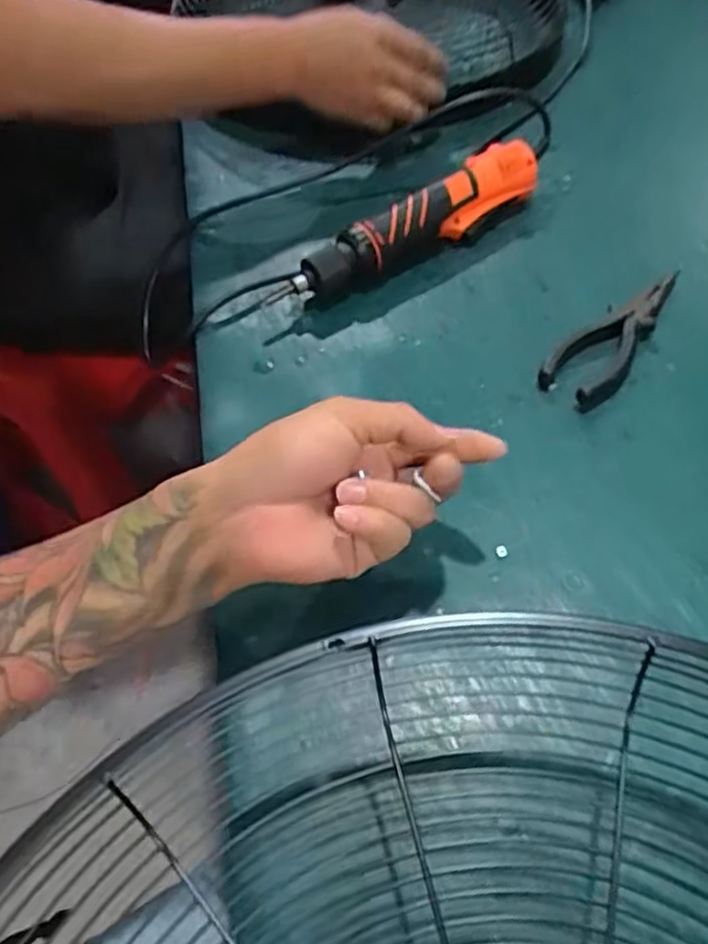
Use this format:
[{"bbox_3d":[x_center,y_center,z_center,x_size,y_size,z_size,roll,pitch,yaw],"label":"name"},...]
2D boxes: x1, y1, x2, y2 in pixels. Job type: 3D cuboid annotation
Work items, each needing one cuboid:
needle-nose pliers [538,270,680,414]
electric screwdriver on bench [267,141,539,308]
[{"bbox_3d":[0.191,-0.102,0.516,0.047,0.020,0.154,33,63,26],"label":"needle-nose pliers"},{"bbox_3d":[0.045,-0.197,0.575,0.255,0.048,0.047,-29,56,-15],"label":"electric screwdriver on bench"}]

